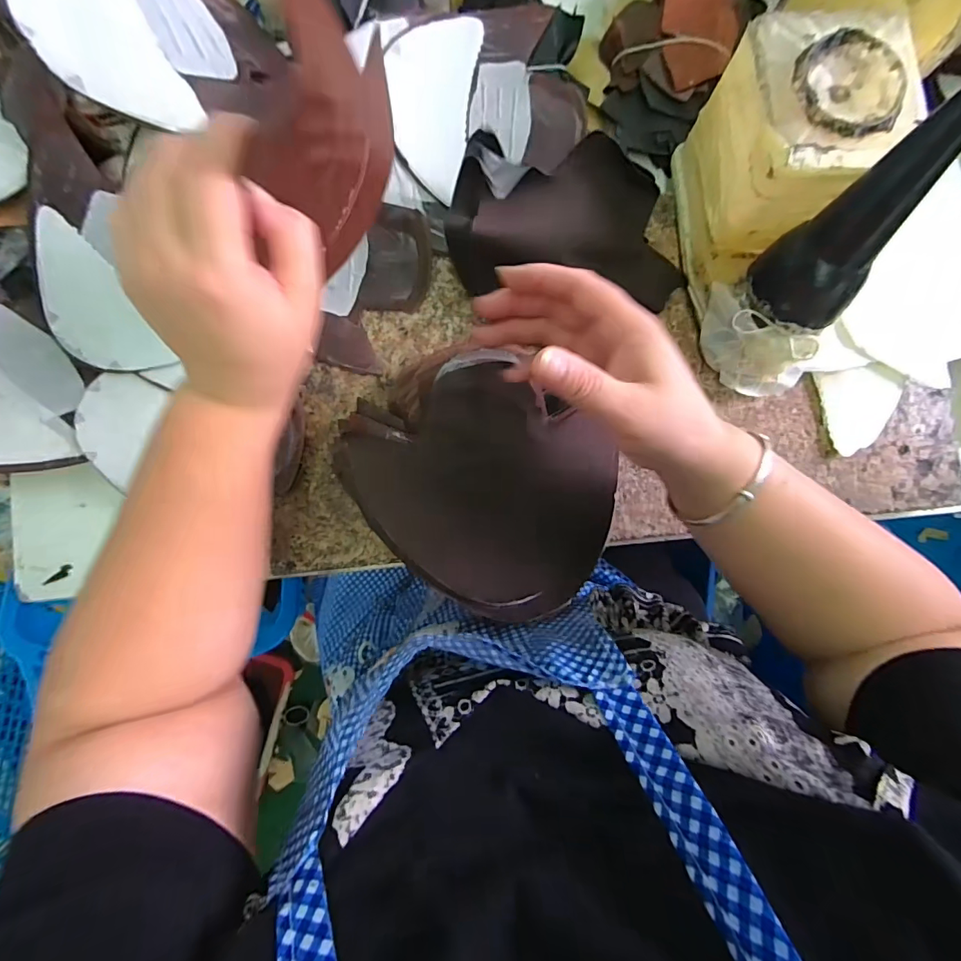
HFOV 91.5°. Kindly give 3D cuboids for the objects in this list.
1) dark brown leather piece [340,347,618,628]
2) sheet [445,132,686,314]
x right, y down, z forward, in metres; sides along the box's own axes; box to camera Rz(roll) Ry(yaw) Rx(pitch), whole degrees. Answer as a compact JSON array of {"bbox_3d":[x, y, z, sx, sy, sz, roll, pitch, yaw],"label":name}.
[{"bbox_3d":[0.003,0.001,0.331,0.194,0.021,0.152,41,87,-1],"label":"dark brown leather piece"},{"bbox_3d":[0.071,-0.197,0.371,0.186,0.063,0.098,2,88,-3],"label":"sheet"}]

